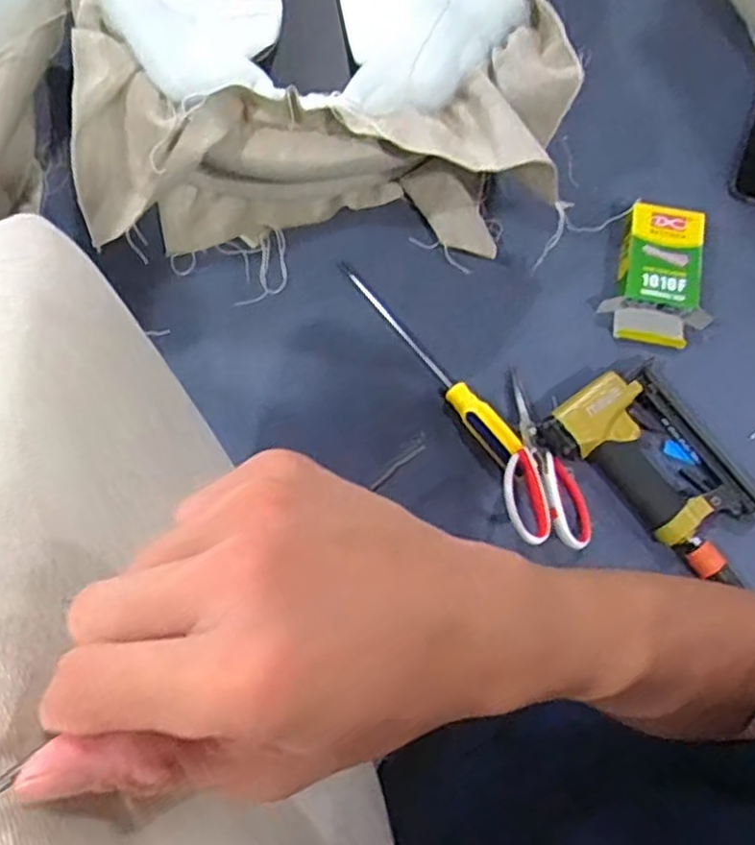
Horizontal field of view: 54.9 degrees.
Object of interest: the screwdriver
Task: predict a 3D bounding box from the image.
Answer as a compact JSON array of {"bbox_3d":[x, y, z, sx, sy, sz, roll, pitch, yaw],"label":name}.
[{"bbox_3d":[0.052,-0.071,0.732,0.028,0.032,0.270,-35,79,-9],"label":"screwdriver"}]

